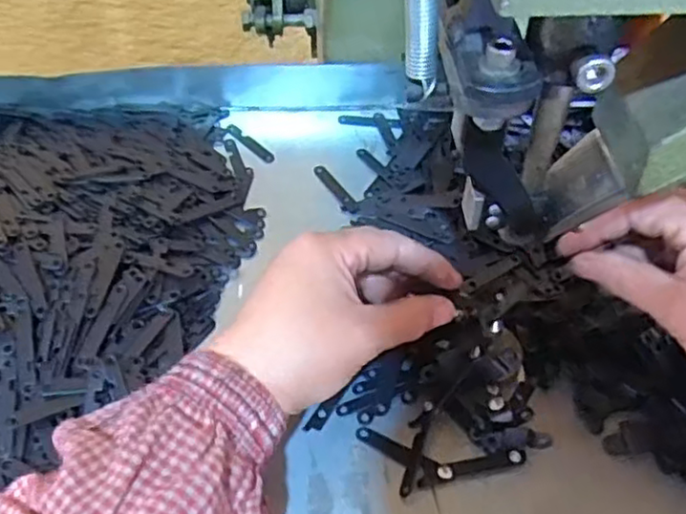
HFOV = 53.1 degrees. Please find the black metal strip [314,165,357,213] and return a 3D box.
[{"bbox_3d":[-0.005,-0.049,0.484,0.009,0.004,0.053,-23,53,-20],"label":"black metal strip"}]

